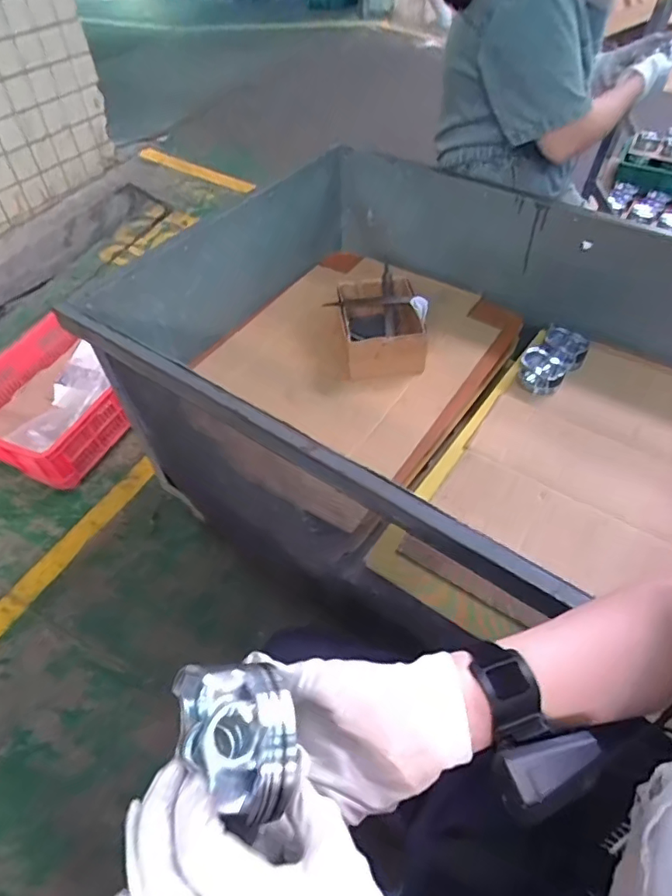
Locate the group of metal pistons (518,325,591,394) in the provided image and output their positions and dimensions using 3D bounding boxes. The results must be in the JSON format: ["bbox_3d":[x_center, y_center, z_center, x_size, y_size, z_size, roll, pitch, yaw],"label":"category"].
[{"bbox_3d":[0.418,-0.170,1.017,0.087,0.046,0.169,32,56,25],"label":"group of metal pistons"}]

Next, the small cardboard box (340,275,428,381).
[{"bbox_3d":[0.091,-0.244,1.047,0.157,0.090,0.228,-4,49,-3],"label":"small cardboard box"}]

